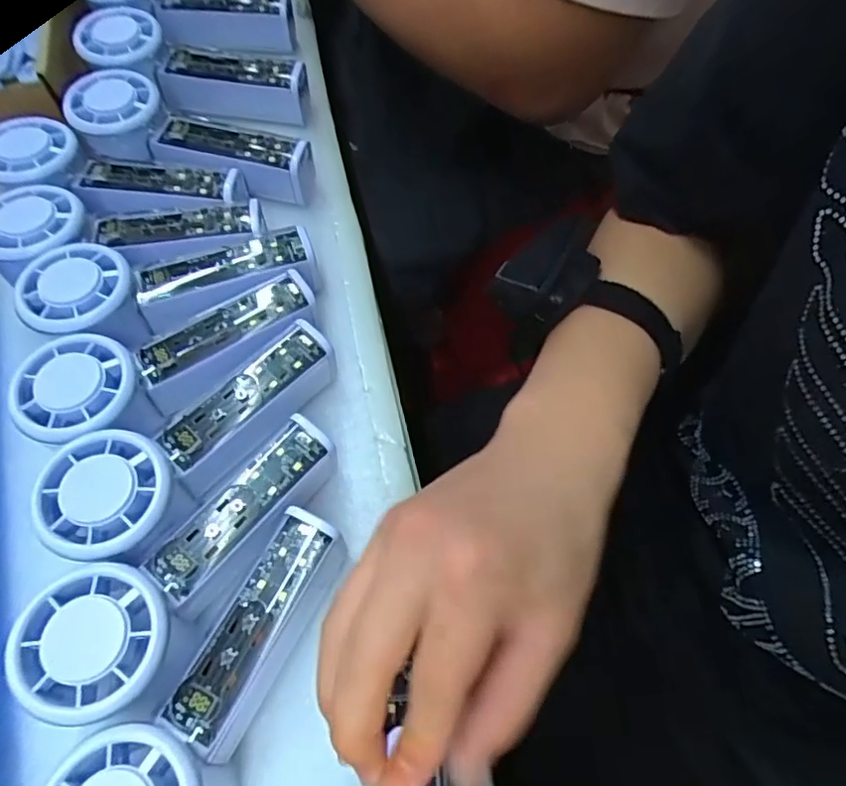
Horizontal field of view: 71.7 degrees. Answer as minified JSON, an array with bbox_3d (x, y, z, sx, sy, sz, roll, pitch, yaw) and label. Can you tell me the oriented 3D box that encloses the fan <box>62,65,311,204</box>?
[{"bbox_3d":[-0.151,-0.168,0.382,0.156,0.031,0.056,17,64,-4],"label":"fan"}]

